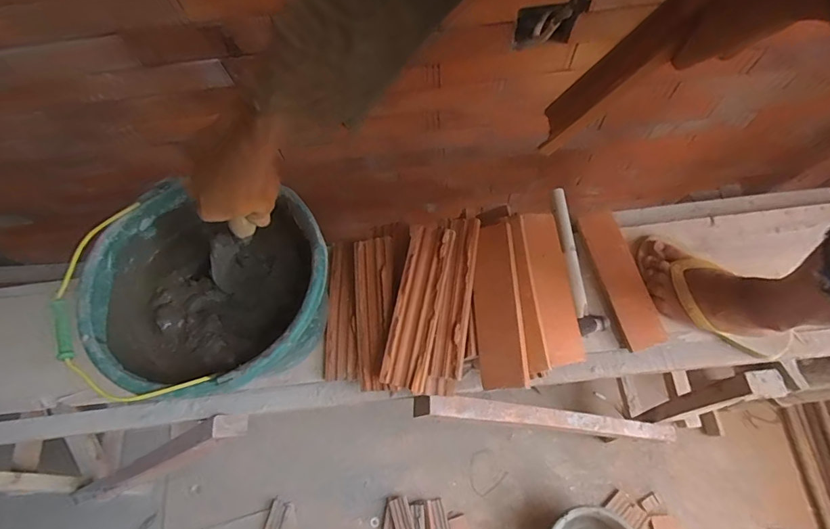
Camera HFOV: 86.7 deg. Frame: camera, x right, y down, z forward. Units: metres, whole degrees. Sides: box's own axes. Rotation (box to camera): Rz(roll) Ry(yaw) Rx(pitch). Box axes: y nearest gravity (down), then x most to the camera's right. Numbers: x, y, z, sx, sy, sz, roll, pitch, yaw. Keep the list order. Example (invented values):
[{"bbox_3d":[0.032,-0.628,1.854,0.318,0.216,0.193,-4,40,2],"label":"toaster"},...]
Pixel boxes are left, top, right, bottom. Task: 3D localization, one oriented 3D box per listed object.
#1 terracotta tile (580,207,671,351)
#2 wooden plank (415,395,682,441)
[{"bbox_3d":[0.339,0.021,0.727,0.059,0.028,0.231,-14,67,-4],"label":"terracotta tile"},{"bbox_3d":[0.307,0.319,0.895,0.752,0.043,0.049,18,62,-33],"label":"wooden plank"}]

